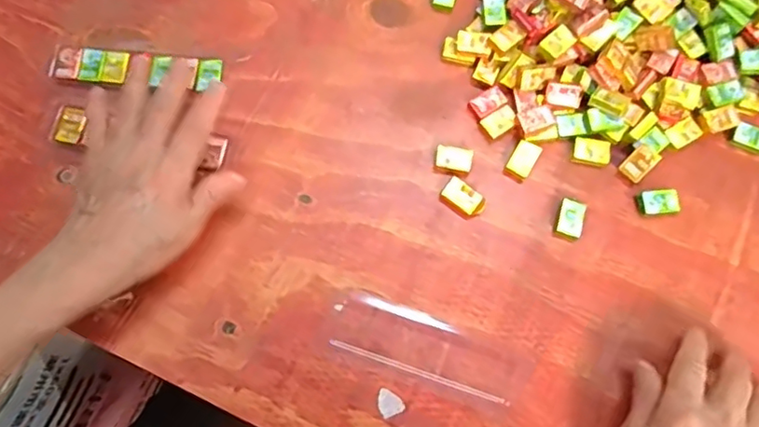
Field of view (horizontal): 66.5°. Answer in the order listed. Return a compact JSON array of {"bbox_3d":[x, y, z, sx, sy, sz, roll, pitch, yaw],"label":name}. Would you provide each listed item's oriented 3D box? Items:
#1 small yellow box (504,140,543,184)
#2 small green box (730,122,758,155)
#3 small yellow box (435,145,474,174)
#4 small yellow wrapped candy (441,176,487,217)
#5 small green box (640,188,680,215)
[{"bbox_3d":[0.103,-0.038,0.417,0.017,0.010,0.027,29,76,6],"label":"small yellow box"},{"bbox_3d":[0.273,-0.056,0.425,0.027,0.008,0.018,22,76,4],"label":"small green box"},{"bbox_3d":[0.053,-0.038,0.415,0.026,0.010,0.017,11,75,1],"label":"small yellow box"},{"bbox_3d":[0.060,-0.011,0.409,0.031,0.008,0.018,36,77,8],"label":"small yellow wrapped candy"},{"bbox_3d":[0.198,-0.008,0.411,0.027,0.007,0.018,-4,75,-3],"label":"small green box"}]

